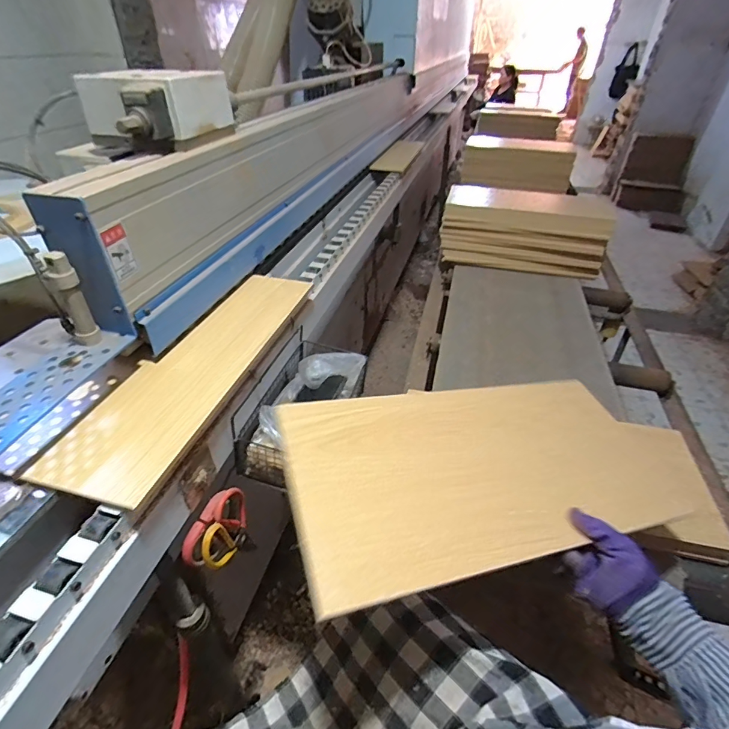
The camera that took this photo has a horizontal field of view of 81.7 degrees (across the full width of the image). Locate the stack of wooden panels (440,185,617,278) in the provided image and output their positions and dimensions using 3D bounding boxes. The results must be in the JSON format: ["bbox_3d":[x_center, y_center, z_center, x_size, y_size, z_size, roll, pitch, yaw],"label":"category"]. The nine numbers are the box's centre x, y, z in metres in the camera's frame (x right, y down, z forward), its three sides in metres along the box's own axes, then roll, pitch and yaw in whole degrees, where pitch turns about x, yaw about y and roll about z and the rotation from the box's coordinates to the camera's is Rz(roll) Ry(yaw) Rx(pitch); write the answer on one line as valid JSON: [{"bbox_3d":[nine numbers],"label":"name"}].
[{"bbox_3d":[0.557,-0.495,1.511,0.538,0.214,0.328,9,39,8],"label":"stack of wooden panels"}]

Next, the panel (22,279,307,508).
[{"bbox_3d":[-0.240,-0.007,0.619,0.150,0.024,0.484,12,40,11],"label":"panel"}]

